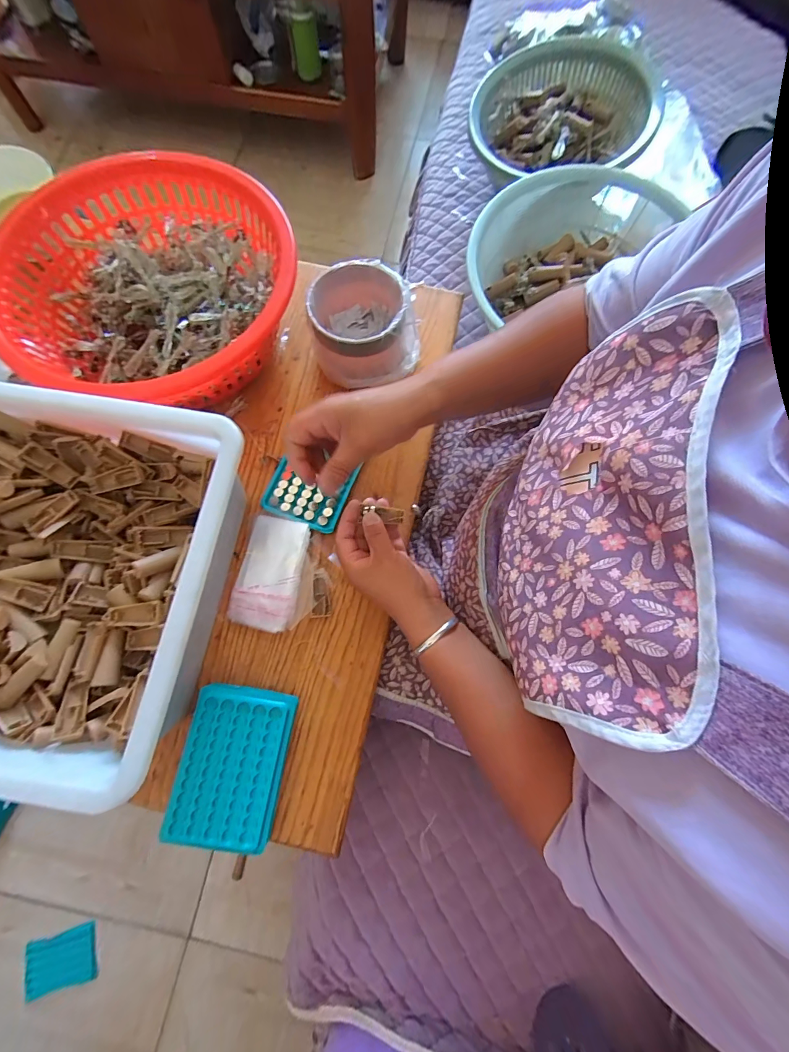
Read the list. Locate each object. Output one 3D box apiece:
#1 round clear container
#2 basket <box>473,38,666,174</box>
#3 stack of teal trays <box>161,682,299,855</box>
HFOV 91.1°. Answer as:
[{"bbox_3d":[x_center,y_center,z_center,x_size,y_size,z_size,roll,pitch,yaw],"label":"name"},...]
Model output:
[{"bbox_3d":[-0.041,-0.249,0.481,0.120,0.070,0.117,0,74,-1],"label":"round clear container"},{"bbox_3d":[0.292,-0.689,0.642,0.267,0.071,0.293,0,74,-1],"label":"basket"},{"bbox_3d":[-0.156,0.232,0.381,0.096,0.037,0.131,6,74,1],"label":"stack of teal trays"}]

